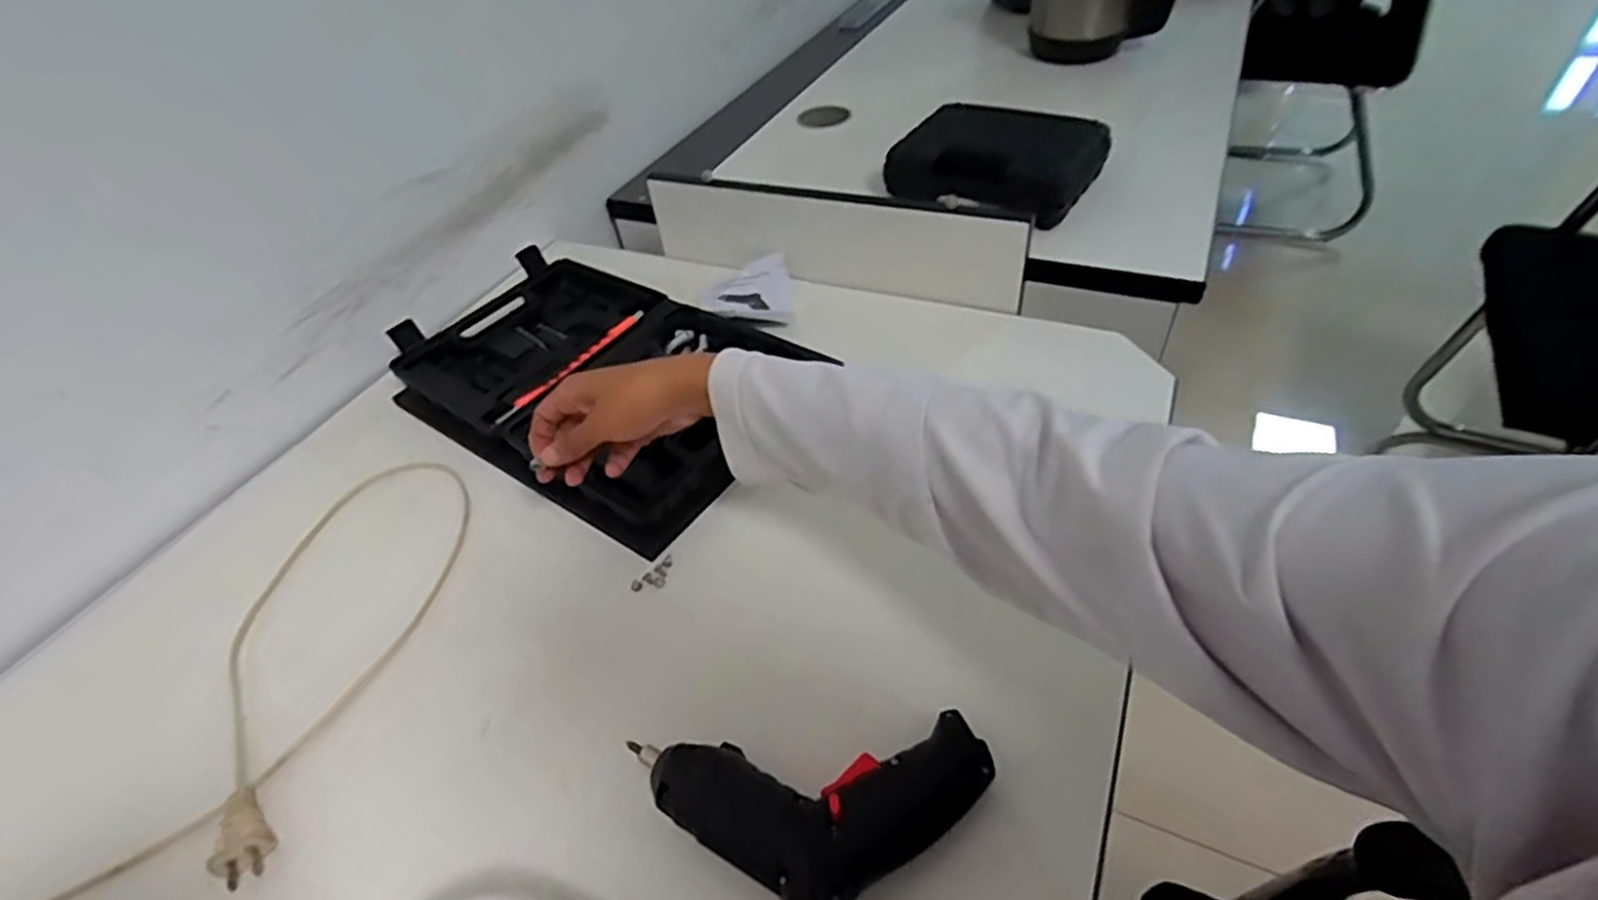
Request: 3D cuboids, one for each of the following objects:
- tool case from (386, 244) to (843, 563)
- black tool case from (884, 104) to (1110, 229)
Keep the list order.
[{"bbox_3d":[-0.178,-0.071,0.642,0.360,0.053,0.235,23,52,28],"label":"tool case"},{"bbox_3d":[0.229,-0.340,0.827,0.208,0.055,0.171,23,52,28],"label":"black tool case"}]

